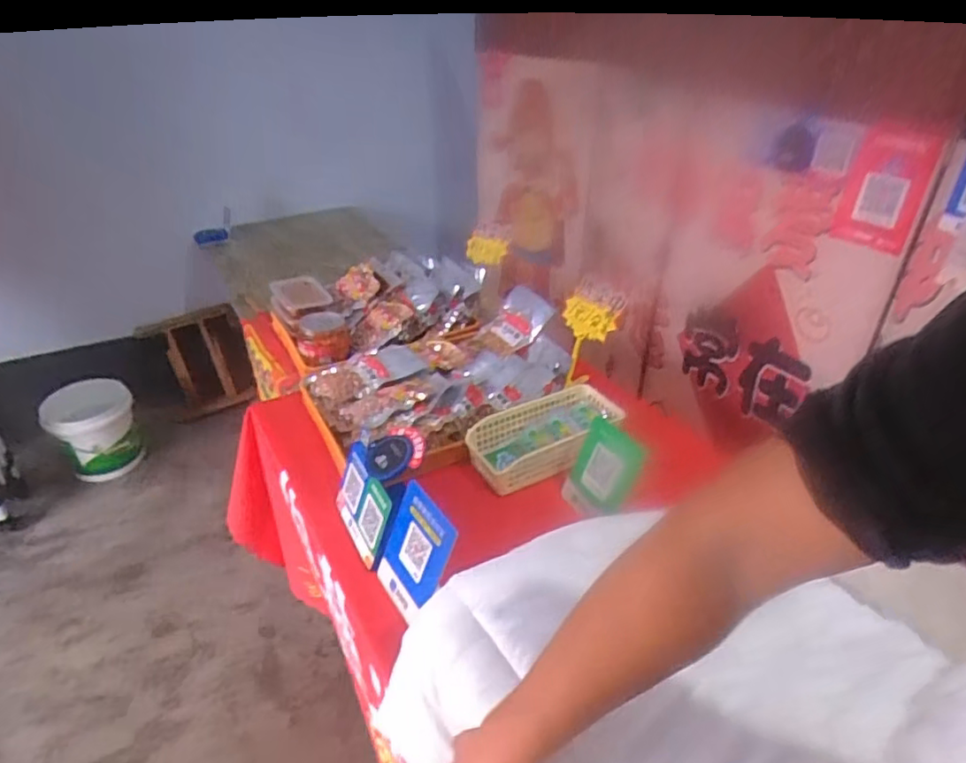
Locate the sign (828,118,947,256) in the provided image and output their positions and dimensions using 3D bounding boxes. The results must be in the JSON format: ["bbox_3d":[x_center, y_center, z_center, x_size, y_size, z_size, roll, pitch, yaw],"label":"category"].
[{"bbox_3d":[0.650,-0.315,0.994,0.012,0.192,0.119,-22,40,-31],"label":"sign"}]

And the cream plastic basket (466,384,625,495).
[{"bbox_3d":[0.112,0.104,1.108,0.275,0.078,0.143,-19,38,-26],"label":"cream plastic basket"}]

